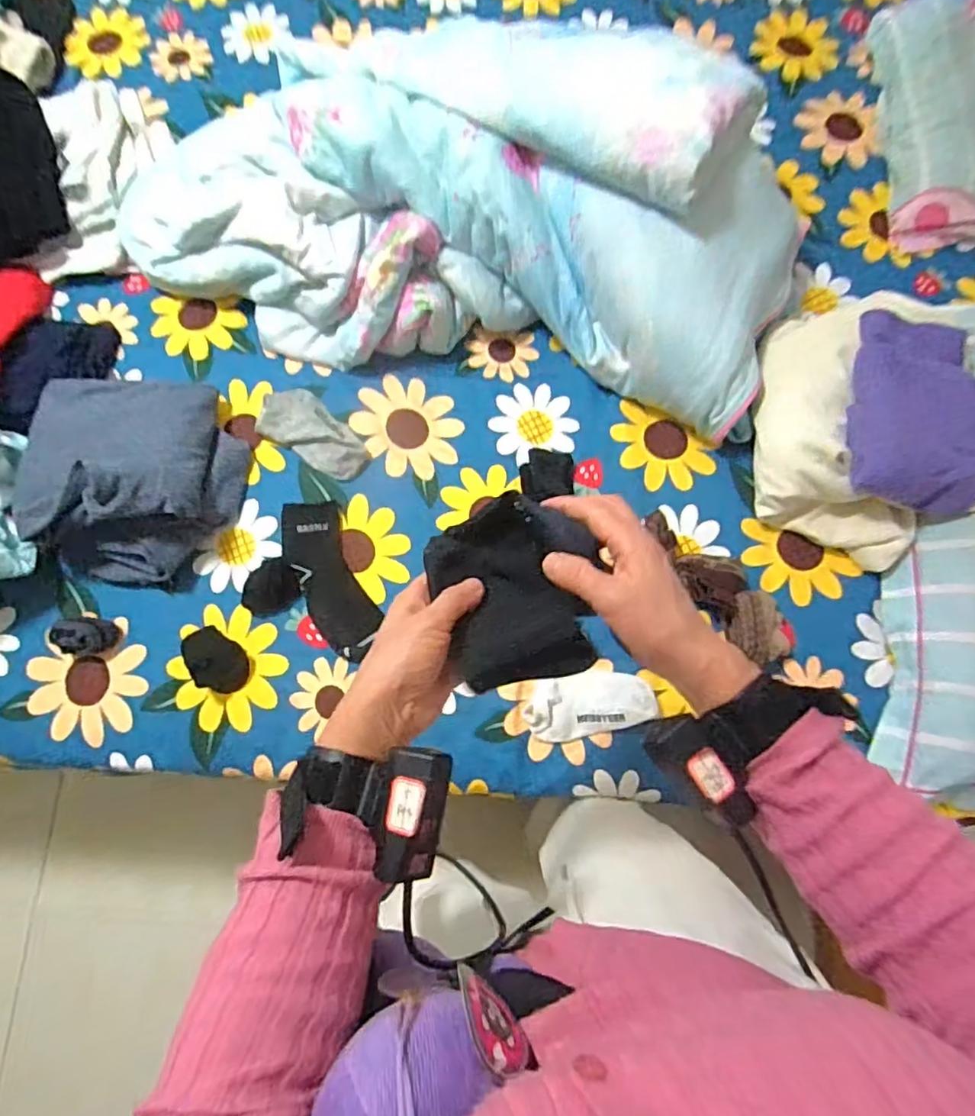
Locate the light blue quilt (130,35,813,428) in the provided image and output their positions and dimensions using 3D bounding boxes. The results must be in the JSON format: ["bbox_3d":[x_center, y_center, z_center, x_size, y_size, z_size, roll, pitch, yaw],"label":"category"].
[{"bbox_3d":[-0.048,-0.489,0.818,0.933,0.254,0.463,20,75,6],"label":"light blue quilt"}]

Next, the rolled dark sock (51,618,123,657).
[{"bbox_3d":[-0.515,0.099,0.762,0.070,0.045,0.048,2,73,1],"label":"rolled dark sock"}]

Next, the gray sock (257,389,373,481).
[{"bbox_3d":[-0.246,-0.175,0.849,0.173,0.034,0.086,36,77,10],"label":"gray sock"}]

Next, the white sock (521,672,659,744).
[{"bbox_3d":[0.125,0.180,0.728,0.154,0.023,0.075,-11,83,9],"label":"white sock"}]

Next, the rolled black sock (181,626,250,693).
[{"bbox_3d":[-0.347,0.131,0.762,0.062,0.032,0.086,-33,76,-9],"label":"rolled black sock"}]

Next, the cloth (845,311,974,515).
[{"bbox_3d":[0.548,-0.181,0.749,0.162,0.032,0.230,8,90,10],"label":"cloth"}]

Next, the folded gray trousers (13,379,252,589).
[{"bbox_3d":[-0.472,-0.116,0.775,0.255,0.143,0.271,4,74,2],"label":"folded gray trousers"}]

